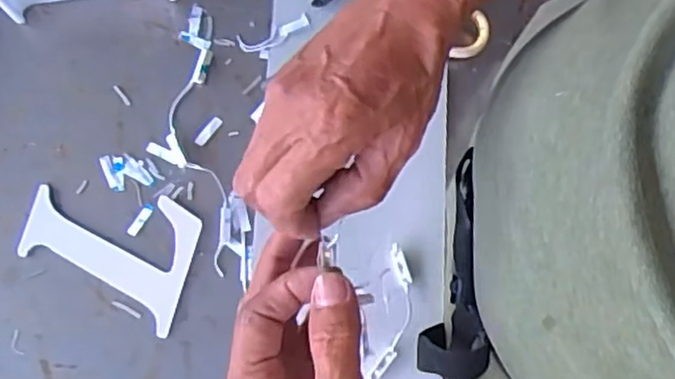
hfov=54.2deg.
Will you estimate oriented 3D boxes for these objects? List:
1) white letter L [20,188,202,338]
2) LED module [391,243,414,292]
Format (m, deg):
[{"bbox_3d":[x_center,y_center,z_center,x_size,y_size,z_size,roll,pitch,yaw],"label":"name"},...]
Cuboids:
[{"bbox_3d":[-0.158,0.035,0.475,0.129,0.006,0.083,29,79,5],"label":"white letter L"},{"bbox_3d":[0.046,0.056,0.475,0.011,0.004,0.035,-18,79,-5],"label":"LED module"}]

